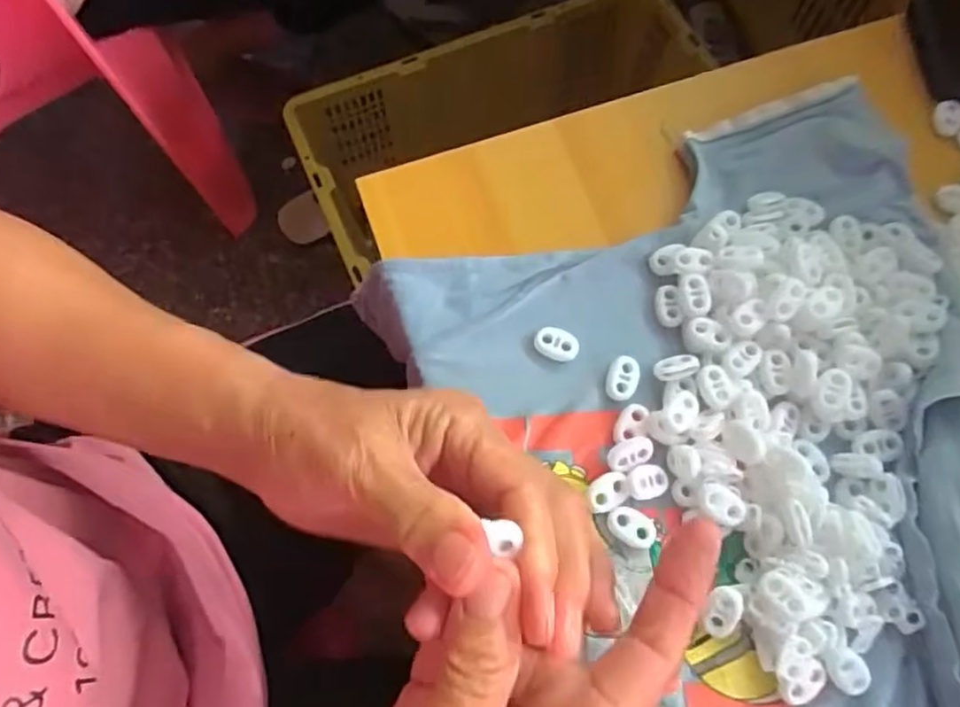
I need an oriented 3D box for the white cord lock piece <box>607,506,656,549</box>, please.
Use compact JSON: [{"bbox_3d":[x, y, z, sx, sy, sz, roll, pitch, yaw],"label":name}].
[{"bbox_3d":[0.070,0.080,0.310,0.023,0.004,0.014,32,75,12],"label":"white cord lock piece"}]

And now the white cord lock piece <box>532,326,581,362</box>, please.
[{"bbox_3d":[0.039,-0.005,0.341,0.023,0.005,0.015,19,72,8],"label":"white cord lock piece"}]

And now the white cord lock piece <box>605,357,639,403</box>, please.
[{"bbox_3d":[0.071,0.012,0.334,0.016,0.005,0.022,17,72,8],"label":"white cord lock piece"}]

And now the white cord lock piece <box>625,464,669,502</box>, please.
[{"bbox_3d":[0.079,0.060,0.313,0.020,0.005,0.016,-9,71,-1],"label":"white cord lock piece"}]

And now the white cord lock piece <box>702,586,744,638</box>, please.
[{"bbox_3d":[0.107,0.114,0.297,0.014,0.010,0.022,21,73,9],"label":"white cord lock piece"}]

